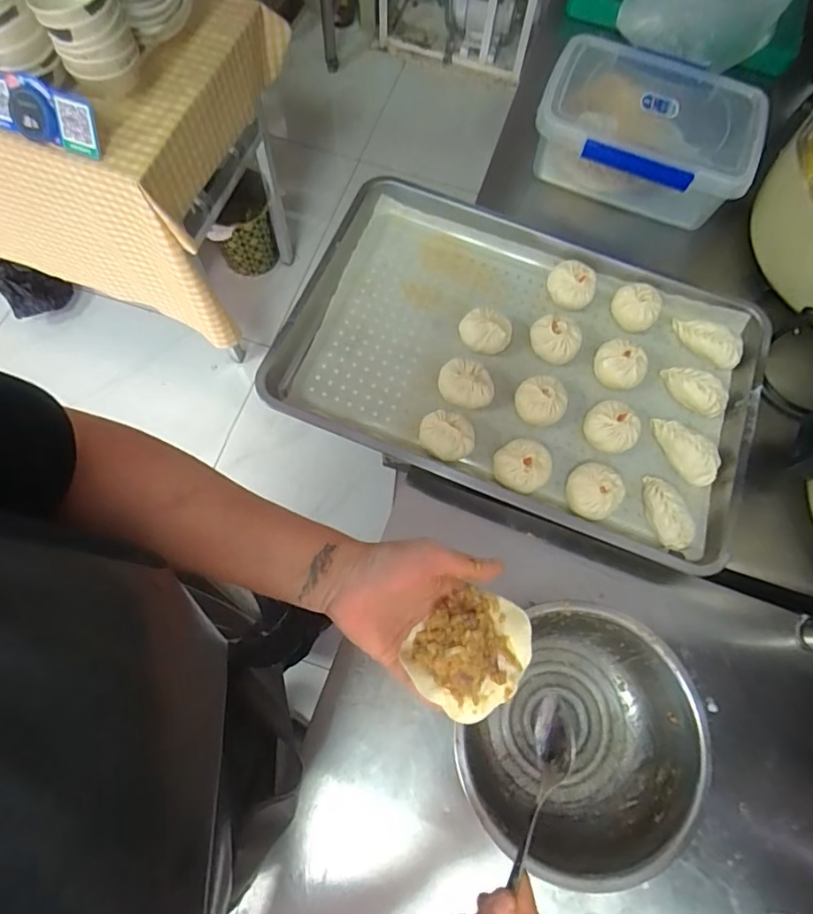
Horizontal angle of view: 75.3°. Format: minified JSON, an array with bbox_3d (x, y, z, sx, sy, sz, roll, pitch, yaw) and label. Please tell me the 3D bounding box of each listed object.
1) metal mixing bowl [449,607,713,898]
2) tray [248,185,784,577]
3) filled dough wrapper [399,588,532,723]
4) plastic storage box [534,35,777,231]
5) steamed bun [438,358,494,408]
[{"bbox_3d":[0.166,0.278,0.529,0.229,0.089,0.212,1,71,-2],"label":"metal mixing bowl"},{"bbox_3d":[0.151,-0.129,0.687,0.585,0.060,0.402,20,72,4],"label":"tray"},{"bbox_3d":[0.049,0.141,0.386,0.088,0.033,0.075,-41,75,-16],"label":"filled dough wrapper"},{"bbox_3d":[0.352,-0.474,0.793,0.310,0.107,0.209,18,70,4],"label":"plastic storage box"},{"bbox_3d":[0.076,-0.092,0.663,0.070,0.041,0.062,19,70,4],"label":"steamed bun"}]

